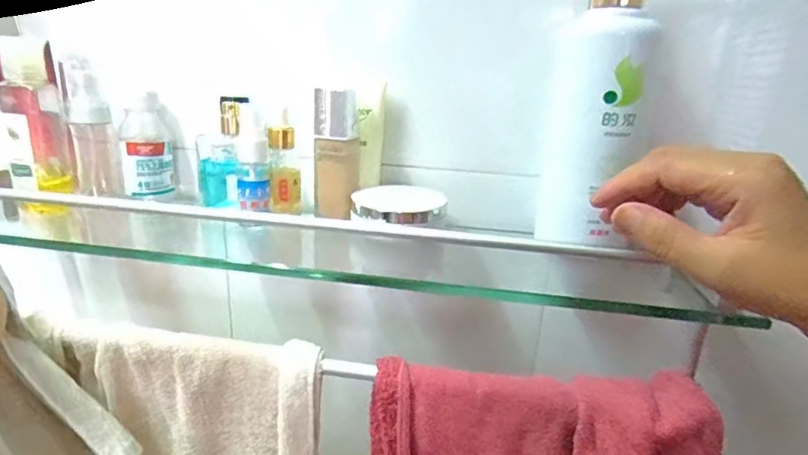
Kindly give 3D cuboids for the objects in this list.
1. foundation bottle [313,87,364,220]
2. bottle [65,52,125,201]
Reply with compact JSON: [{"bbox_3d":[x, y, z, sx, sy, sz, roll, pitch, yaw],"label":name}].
[{"bbox_3d":[-0.052,-0.059,0.392,0.037,0.094,0.043,1,18,-5],"label":"foundation bottle"},{"bbox_3d":[-0.260,-0.082,0.417,0.031,0.112,0.027,-9,21,-31],"label":"bottle"}]

